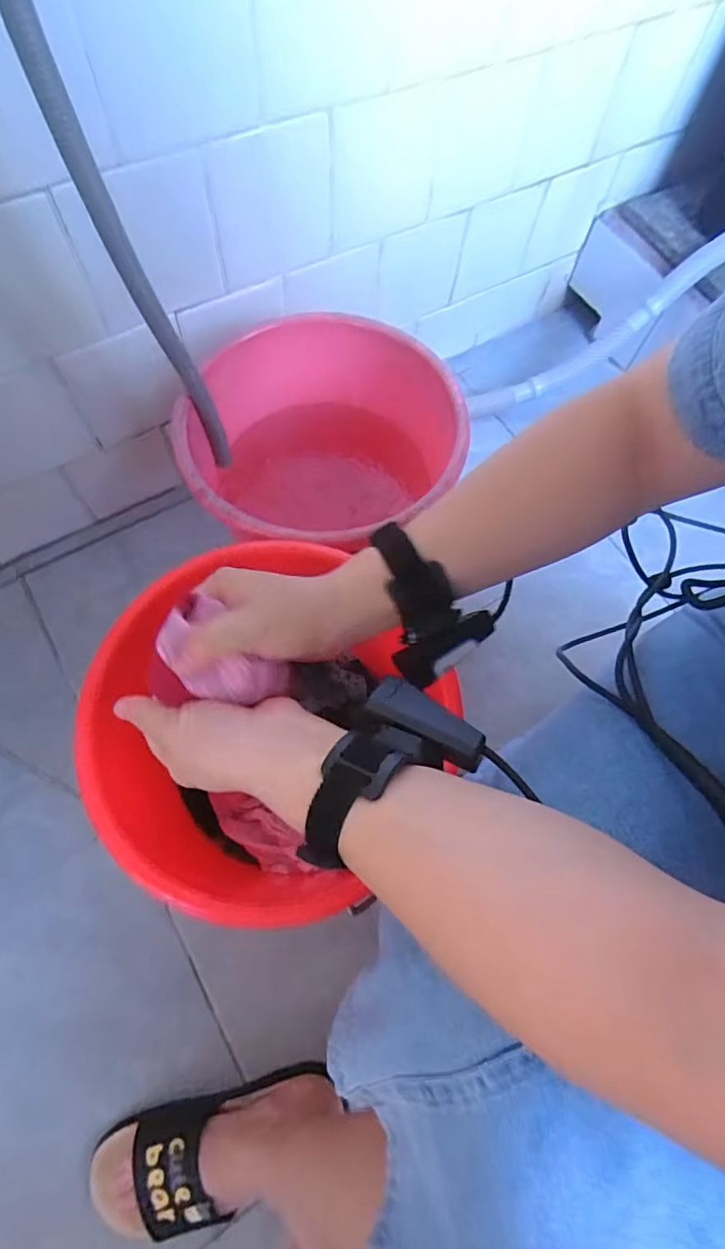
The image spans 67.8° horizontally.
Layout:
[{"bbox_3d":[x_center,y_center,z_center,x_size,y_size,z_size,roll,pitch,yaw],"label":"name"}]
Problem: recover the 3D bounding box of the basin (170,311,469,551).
[{"bbox_3d":[-0.041,-0.186,0.635,0.291,0.167,0.280,1,66,-2],"label":"basin"}]

